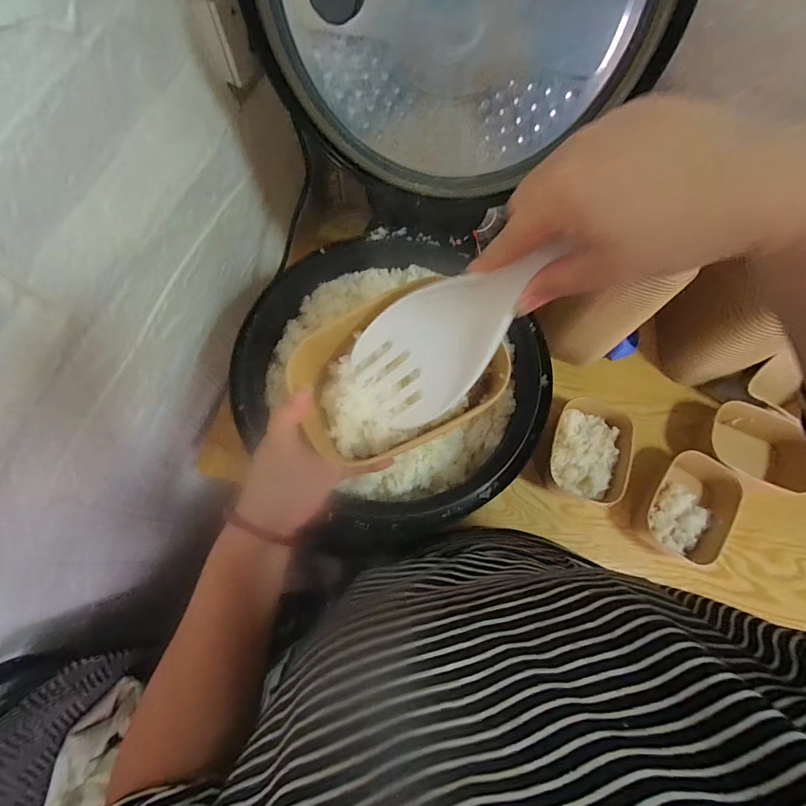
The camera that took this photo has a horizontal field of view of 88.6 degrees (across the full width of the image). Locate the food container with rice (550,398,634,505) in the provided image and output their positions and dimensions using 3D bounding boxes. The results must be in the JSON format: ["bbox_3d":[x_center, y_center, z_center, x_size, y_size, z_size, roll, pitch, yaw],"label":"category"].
[{"bbox_3d":[0.306,0.079,0.698,0.118,0.061,0.164,15,72,4],"label":"food container with rice"}]

